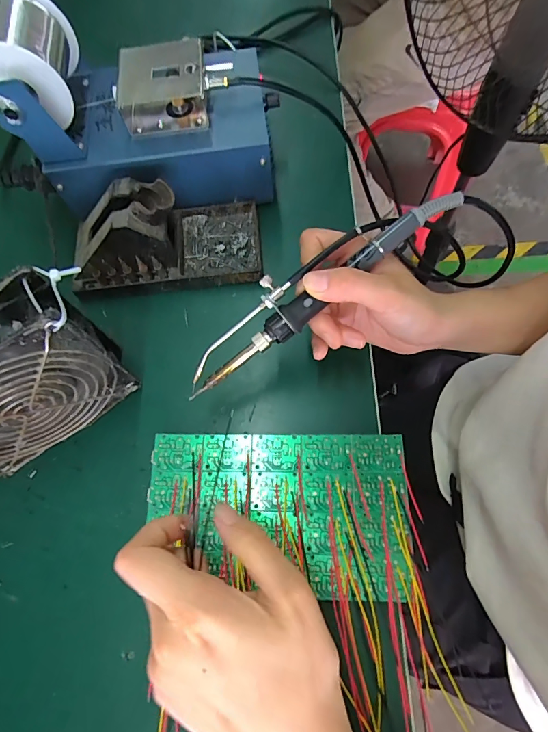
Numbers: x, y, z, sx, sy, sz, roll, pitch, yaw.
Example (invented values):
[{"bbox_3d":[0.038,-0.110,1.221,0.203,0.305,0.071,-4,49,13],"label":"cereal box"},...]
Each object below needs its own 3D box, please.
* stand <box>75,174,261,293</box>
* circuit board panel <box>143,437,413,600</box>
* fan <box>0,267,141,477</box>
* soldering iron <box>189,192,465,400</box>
[{"bbox_3d":[-0.092,-0.111,0.327,0.153,0.075,0.075,-6,69,2],"label":"stand"},{"bbox_3d":[0.000,0.095,0.266,0.169,0.005,0.098,2,69,3],"label":"circuit board panel"},{"bbox_3d":[-0.164,0.014,0.256,0.124,0.123,0.045,-36,71,-9],"label":"fan"},{"bbox_3d":[0.026,-0.053,0.254,0.204,0.020,0.034,-36,71,5],"label":"soldering iron"}]

